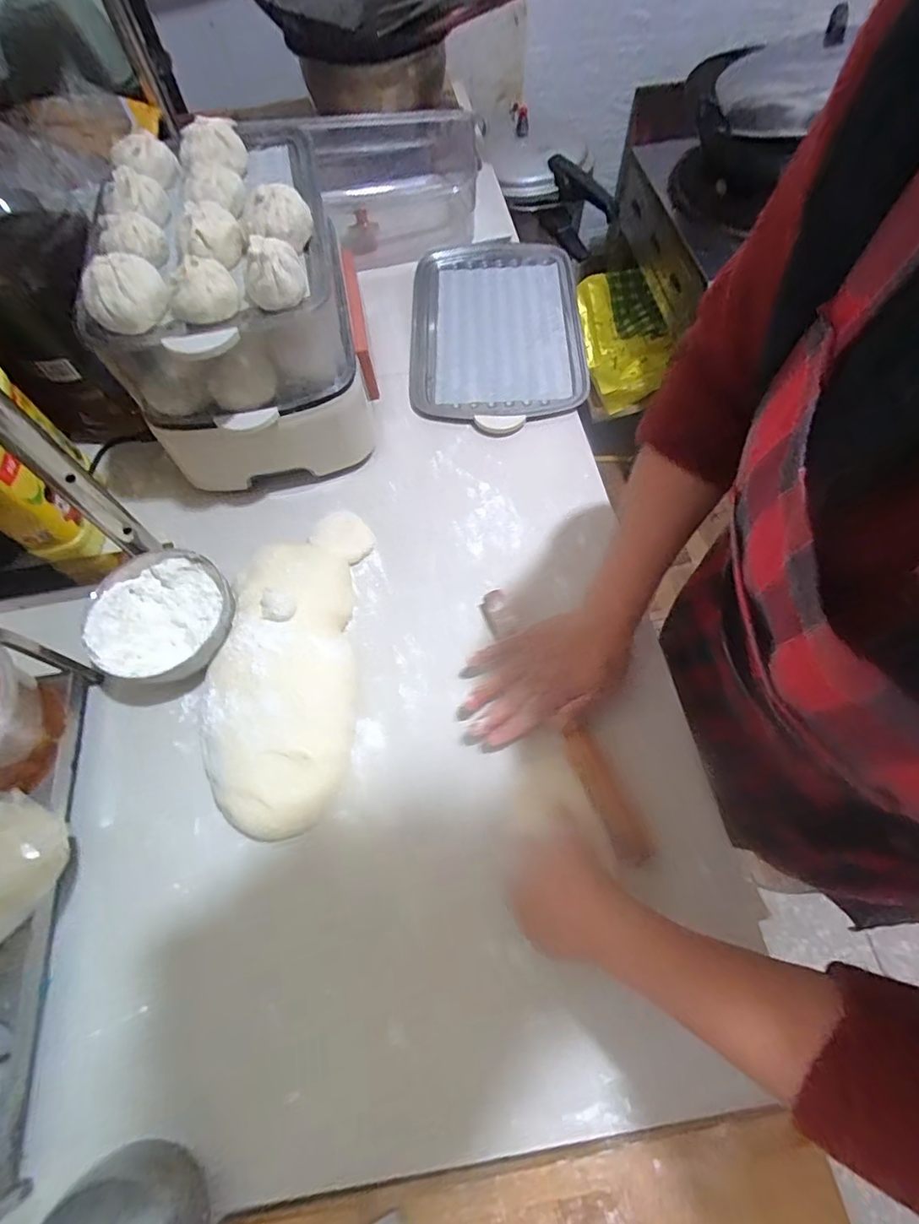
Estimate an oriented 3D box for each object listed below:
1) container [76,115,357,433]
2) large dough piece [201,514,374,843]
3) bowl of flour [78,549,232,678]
[{"bbox_3d":[-0.254,-0.392,0.562,0.219,0.136,0.411,-11,64,-2],"label":"container"},{"bbox_3d":[-0.172,0.040,0.514,0.137,0.049,0.330,-1,64,2],"label":"large dough piece"},{"bbox_3d":[-0.301,0.009,0.535,0.134,0.060,0.141,-1,64,2],"label":"bowl of flour"}]

